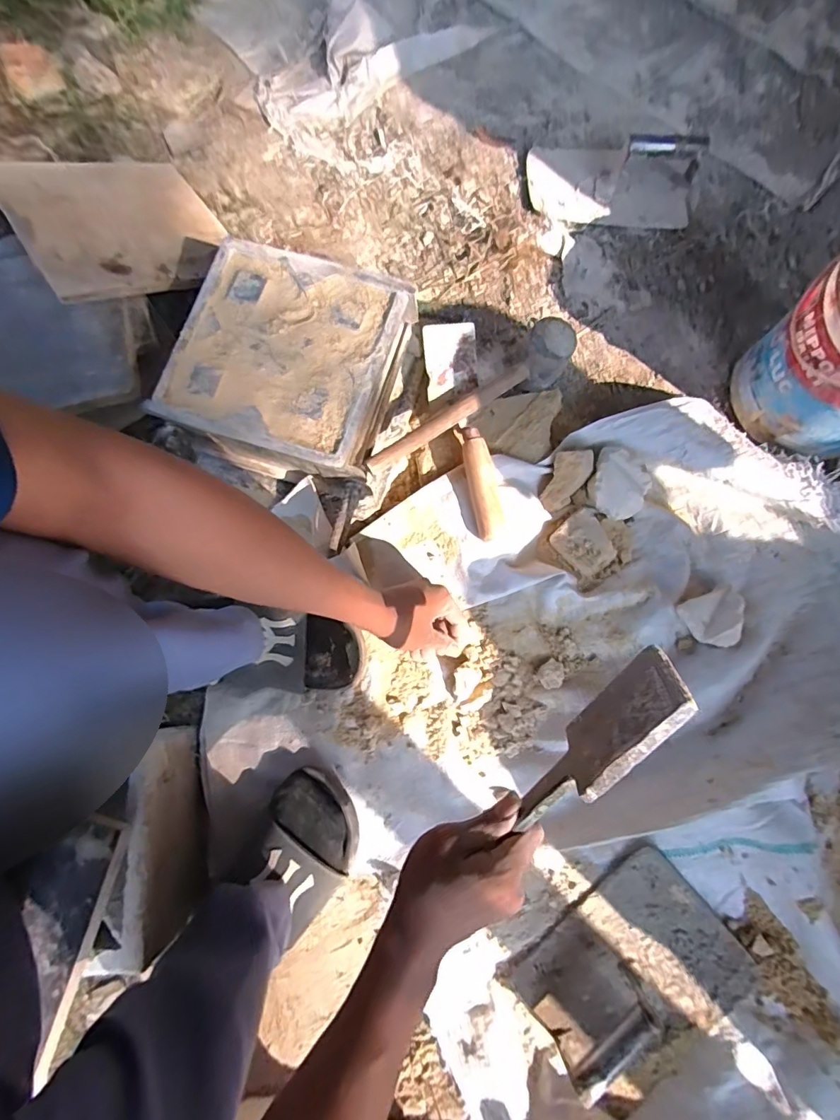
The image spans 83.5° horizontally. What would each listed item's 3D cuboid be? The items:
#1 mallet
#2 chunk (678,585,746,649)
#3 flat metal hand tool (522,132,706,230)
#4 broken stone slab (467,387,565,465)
[{"bbox_3d":[0.055,-0.188,0.576,0.282,0.095,0.049,-30,76,-4],"label":"mallet"},{"bbox_3d":[0.344,0.067,0.542,0.067,0.033,0.061,-21,77,-2],"label":"chunk"},{"bbox_3d":[0.273,-0.555,0.663,0.229,0.069,0.156,-2,77,2],"label":"flat metal hand tool"},{"bbox_3d":[0.120,-0.178,0.609,0.105,0.022,0.099,12,77,6],"label":"broken stone slab"}]

